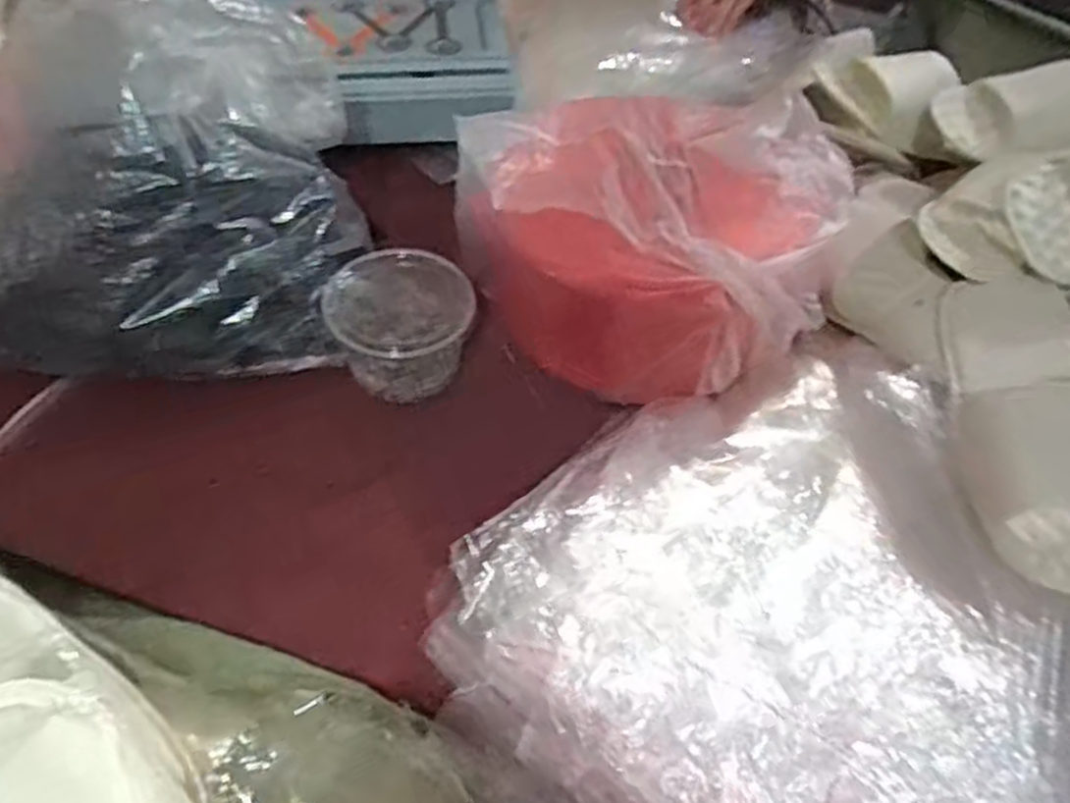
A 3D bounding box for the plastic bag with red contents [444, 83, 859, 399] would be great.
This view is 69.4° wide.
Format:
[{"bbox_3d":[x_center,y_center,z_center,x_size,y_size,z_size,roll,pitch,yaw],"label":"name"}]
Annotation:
[{"bbox_3d":[0.091,-0.158,0.646,0.306,0.160,0.260,7,51,2],"label":"plastic bag with red contents"}]

